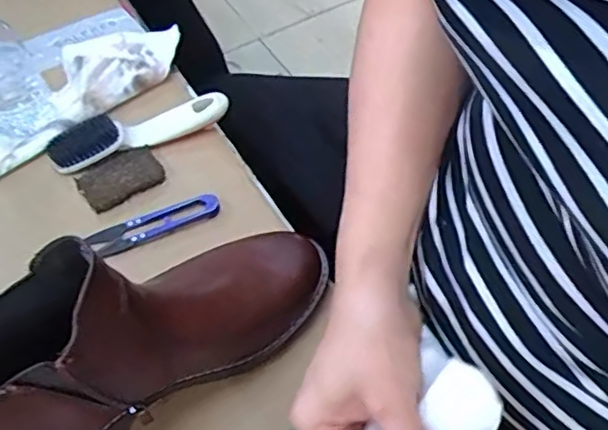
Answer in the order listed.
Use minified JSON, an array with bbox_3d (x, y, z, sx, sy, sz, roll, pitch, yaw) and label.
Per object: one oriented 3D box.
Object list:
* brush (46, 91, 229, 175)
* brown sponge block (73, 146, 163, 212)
[{"bbox_3d":[-0.152,-0.079,0.558,0.161,0.029,0.041,-23,56,-12],"label":"brush"},{"bbox_3d":[-0.161,-0.033,0.536,0.069,0.011,0.046,-32,59,-18],"label":"brown sponge block"}]

